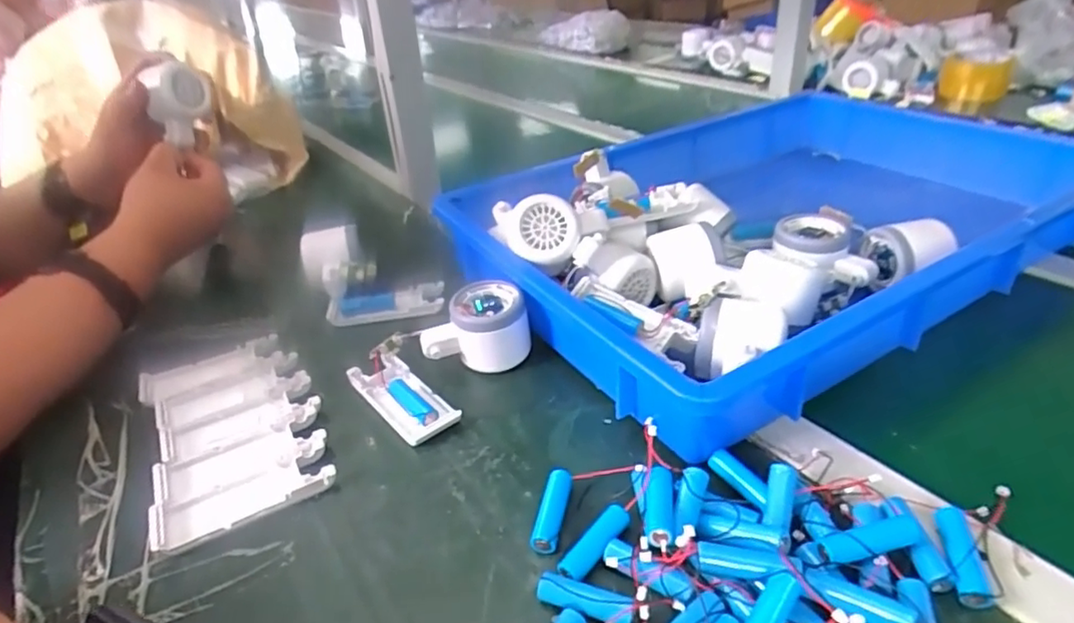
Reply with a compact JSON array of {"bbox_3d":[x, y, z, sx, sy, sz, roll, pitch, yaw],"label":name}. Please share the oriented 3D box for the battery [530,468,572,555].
[{"bbox_3d":[0.009,0.114,0.356,0.013,0.016,0.048,5,35,17],"label":"battery"}]

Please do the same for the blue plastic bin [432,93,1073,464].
[{"bbox_3d":[0.222,-0.104,0.585,0.564,0.094,0.383,-22,36,-23],"label":"blue plastic bin"}]

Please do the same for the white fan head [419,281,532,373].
[{"bbox_3d":[-0.047,0.016,0.486,0.081,0.058,0.057,4,34,16],"label":"white fan head"}]

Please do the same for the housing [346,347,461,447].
[{"bbox_3d":[-0.102,0.064,0.458,0.040,0.018,0.100,-29,39,-30],"label":"housing"}]

